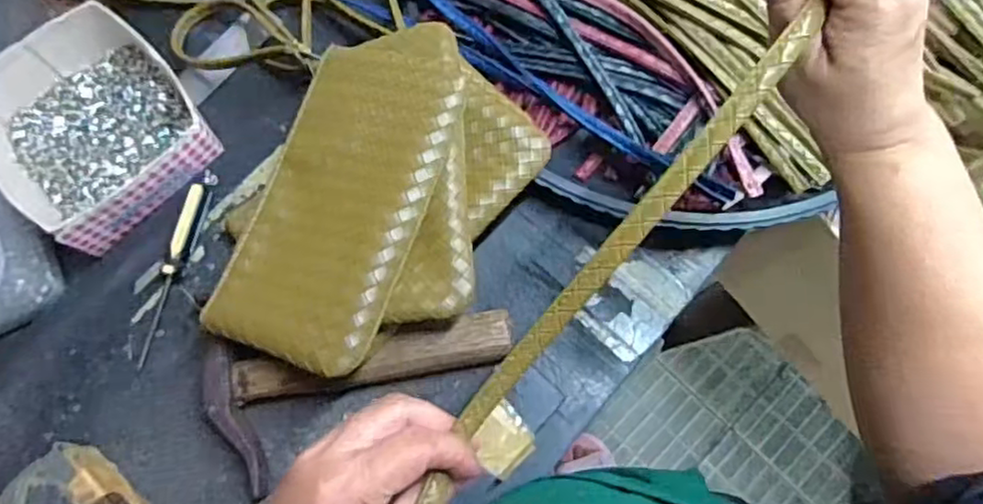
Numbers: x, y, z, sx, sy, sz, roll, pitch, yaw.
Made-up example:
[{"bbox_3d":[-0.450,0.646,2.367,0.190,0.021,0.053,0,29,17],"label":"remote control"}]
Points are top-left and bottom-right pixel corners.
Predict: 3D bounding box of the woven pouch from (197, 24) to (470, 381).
[{"bbox_3d":[-0.088,-0.046,0.415,0.106,0.025,0.229,18,76,7],"label":"woven pouch"}]

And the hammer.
[{"bbox_3d":[-0.082,0.095,0.427,0.195,0.028,0.092,-7,75,0],"label":"hammer"}]

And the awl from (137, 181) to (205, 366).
[{"bbox_3d":[-0.220,0.015,0.458,0.009,0.016,0.127,13,76,5],"label":"awl"}]

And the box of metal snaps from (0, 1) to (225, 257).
[{"bbox_3d":[-0.294,-0.092,0.483,0.136,0.049,0.156,-41,77,-9],"label":"box of metal snaps"}]

